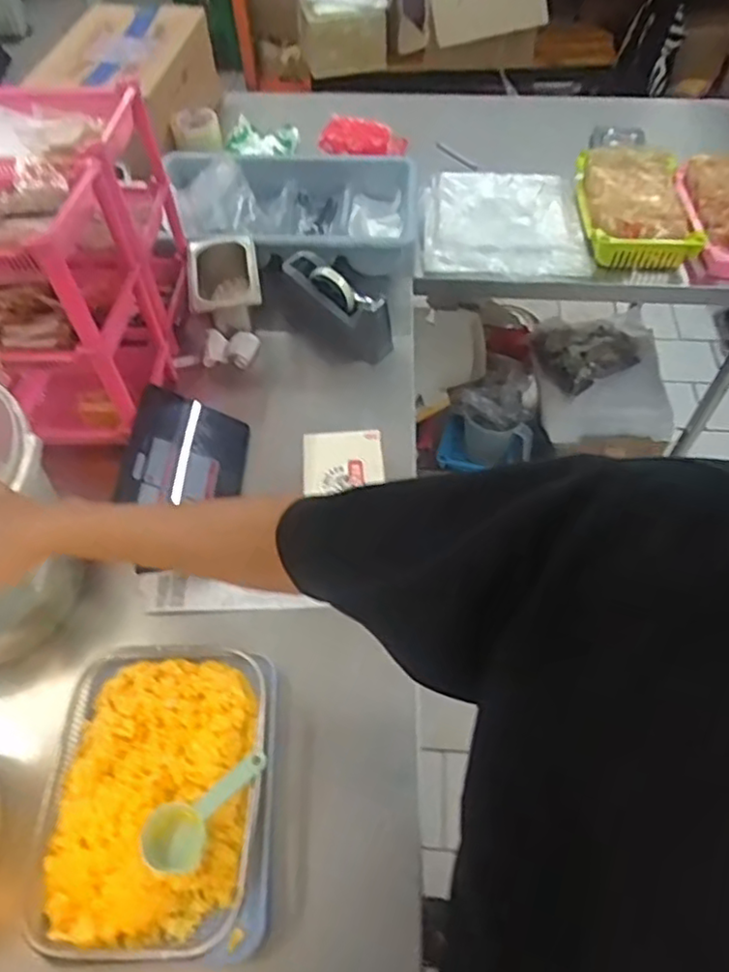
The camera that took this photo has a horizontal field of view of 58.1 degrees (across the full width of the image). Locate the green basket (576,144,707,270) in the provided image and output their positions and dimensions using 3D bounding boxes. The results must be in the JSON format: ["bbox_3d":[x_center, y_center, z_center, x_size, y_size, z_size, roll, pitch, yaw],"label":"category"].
[{"bbox_3d":[0.510,-0.543,1.253,0.182,0.069,0.317,0,56,2],"label":"green basket"}]

